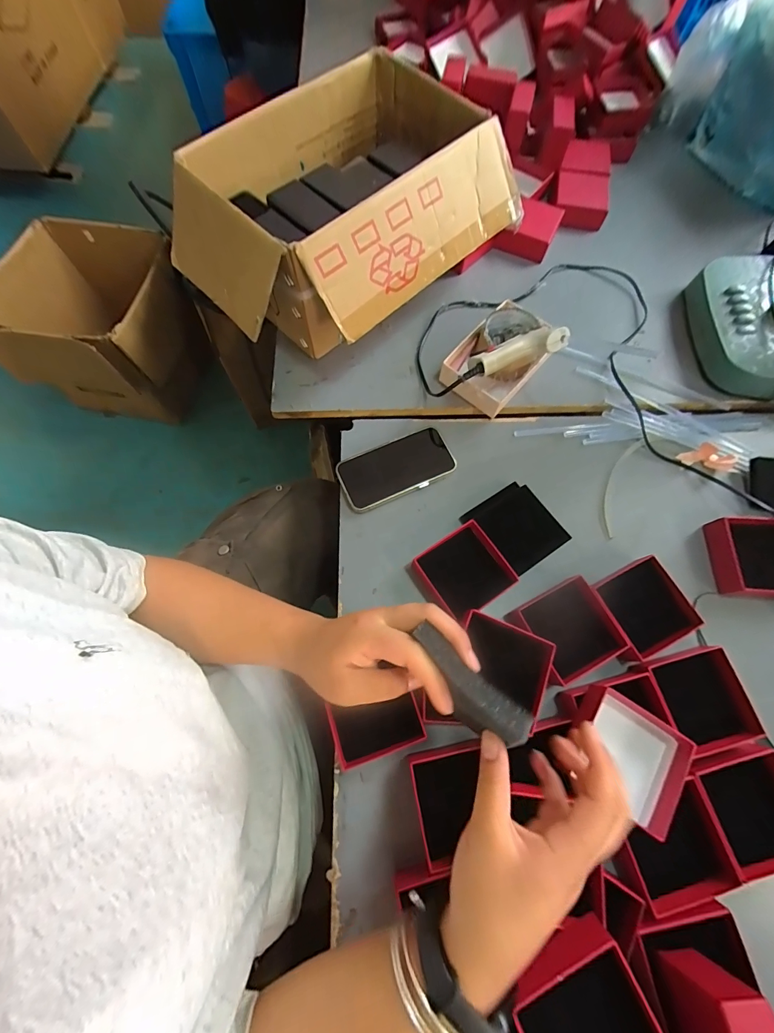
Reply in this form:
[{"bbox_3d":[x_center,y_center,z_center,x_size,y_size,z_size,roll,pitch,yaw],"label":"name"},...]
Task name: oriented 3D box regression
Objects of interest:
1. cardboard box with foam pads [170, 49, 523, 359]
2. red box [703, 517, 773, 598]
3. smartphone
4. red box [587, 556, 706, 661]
[{"bbox_3d":[-0.058,-0.405,0.520,0.419,0.161,0.306,-43,76,-13],"label":"cardboard box with foam pads"},{"bbox_3d":[0.439,0.048,0.448,0.099,0.036,0.095,3,71,1],"label":"red box"},{"bbox_3d":[0.012,-0.062,0.495,0.144,0.014,0.073,-23,73,-7],"label":"smartphone"},{"bbox_3d":[0.282,0.104,0.428,0.096,0.036,0.090,-24,73,-8],"label":"red box"}]

